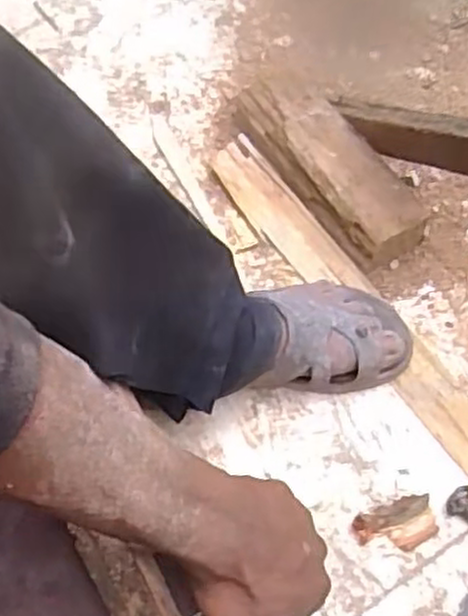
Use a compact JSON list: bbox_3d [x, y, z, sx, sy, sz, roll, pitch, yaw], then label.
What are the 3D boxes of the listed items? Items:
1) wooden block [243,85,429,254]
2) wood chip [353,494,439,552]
[{"bbox_3d":[0.091,-0.149,0.760,0.085,0.058,0.242,-30,69,-15],"label":"wooden block"},{"bbox_3d":[0.135,0.183,0.629,0.067,0.016,0.038,-18,67,-10],"label":"wood chip"}]

